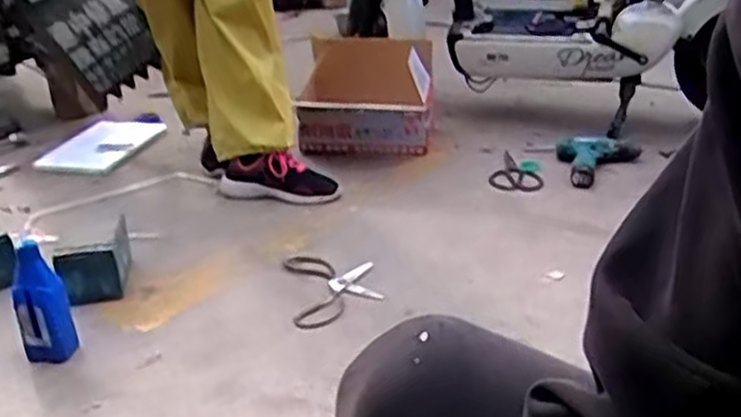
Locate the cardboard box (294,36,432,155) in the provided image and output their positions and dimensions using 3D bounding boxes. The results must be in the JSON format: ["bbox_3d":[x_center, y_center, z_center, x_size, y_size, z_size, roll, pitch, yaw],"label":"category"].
[{"bbox_3d":[0.000,-0.292,1.935,0.301,0.194,0.357,1,27,8],"label":"cardboard box"}]

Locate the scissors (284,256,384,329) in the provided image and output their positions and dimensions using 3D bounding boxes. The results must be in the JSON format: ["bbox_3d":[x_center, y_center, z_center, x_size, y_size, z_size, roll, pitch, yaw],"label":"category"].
[{"bbox_3d":[-0.062,0.123,1.294,0.146,0.009,0.200,-8,27,-8],"label":"scissors"}]

